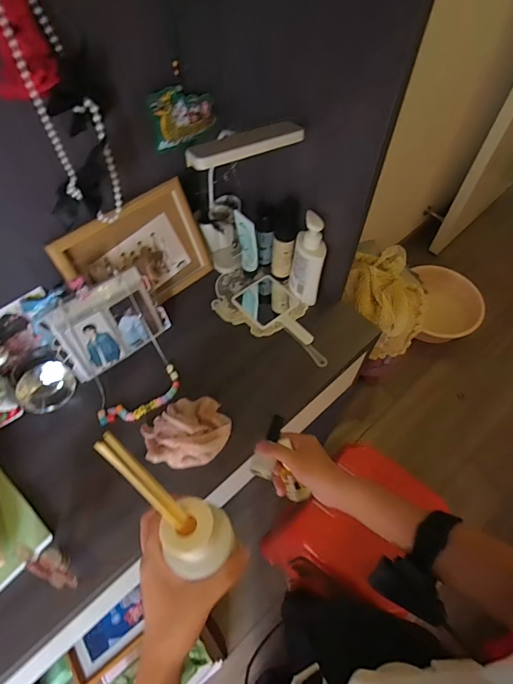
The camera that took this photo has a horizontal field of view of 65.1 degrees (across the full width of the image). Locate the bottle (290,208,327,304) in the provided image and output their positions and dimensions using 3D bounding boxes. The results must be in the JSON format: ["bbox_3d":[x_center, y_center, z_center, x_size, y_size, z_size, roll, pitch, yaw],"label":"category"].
[{"bbox_3d":[0.085,-0.133,0.655,0.052,0.154,0.057,9,60,5],"label":"bottle"}]

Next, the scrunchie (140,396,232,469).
[{"bbox_3d":[-0.102,0.123,0.570,0.130,0.039,0.099,-8,60,-5],"label":"scrunchie"}]

